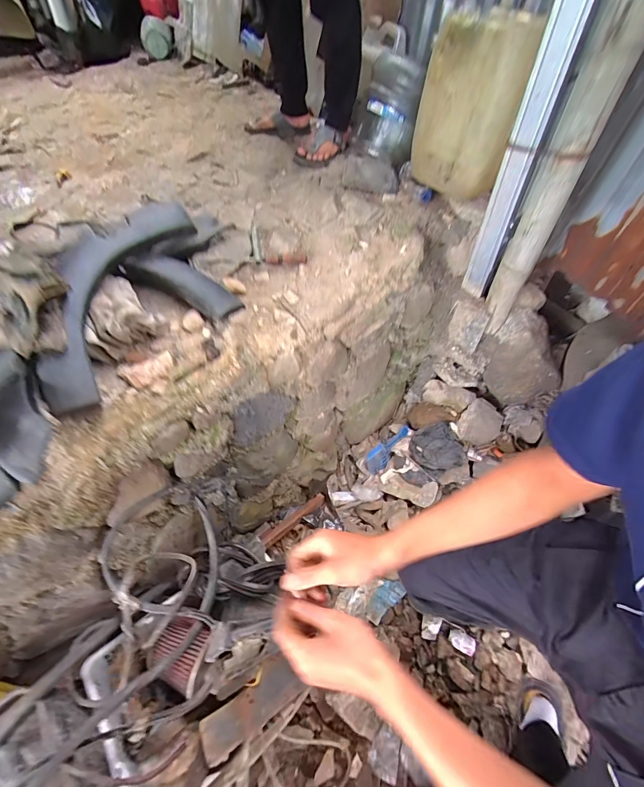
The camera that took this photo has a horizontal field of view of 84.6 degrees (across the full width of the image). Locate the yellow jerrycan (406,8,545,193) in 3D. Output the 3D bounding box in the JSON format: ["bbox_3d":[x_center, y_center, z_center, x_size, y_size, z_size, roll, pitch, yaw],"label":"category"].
[{"bbox_3d":[0.428,-0.831,1.030,0.267,0.412,0.244,17,57,17],"label":"yellow jerrycan"}]

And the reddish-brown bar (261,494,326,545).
[{"bbox_3d":[-0.097,0.451,1.272,0.265,0.034,0.036,-35,59,-19],"label":"reddish-brown bar"}]

